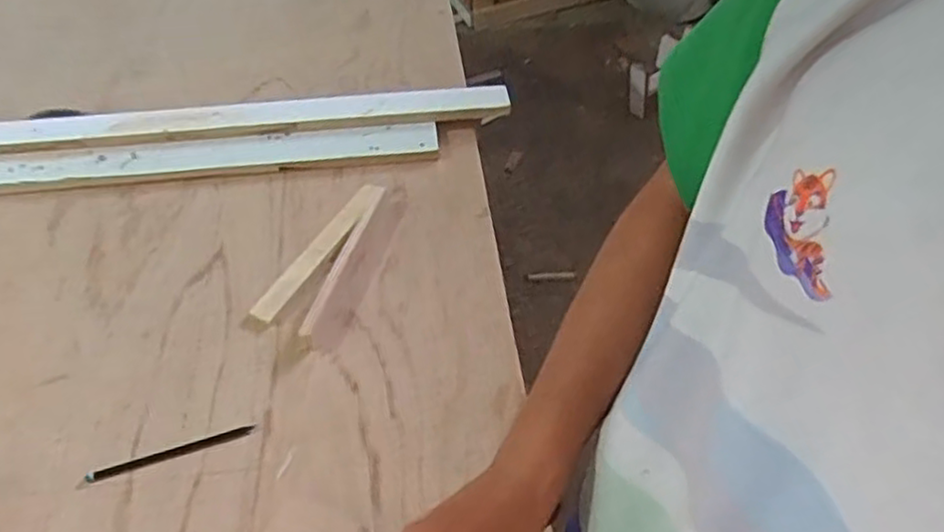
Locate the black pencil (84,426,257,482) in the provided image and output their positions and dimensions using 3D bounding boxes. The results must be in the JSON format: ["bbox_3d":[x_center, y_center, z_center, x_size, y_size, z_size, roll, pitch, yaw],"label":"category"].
[{"bbox_3d":[-0.306,0.191,0.702,0.163,0.005,0.013,-16,52,-12],"label":"black pencil"}]

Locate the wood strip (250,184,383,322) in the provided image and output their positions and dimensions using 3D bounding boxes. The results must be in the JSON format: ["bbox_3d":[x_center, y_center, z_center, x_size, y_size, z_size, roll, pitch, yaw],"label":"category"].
[{"bbox_3d":[-0.193,-0.025,0.882,0.035,0.010,0.242,22,54,18],"label":"wood strip"}]

